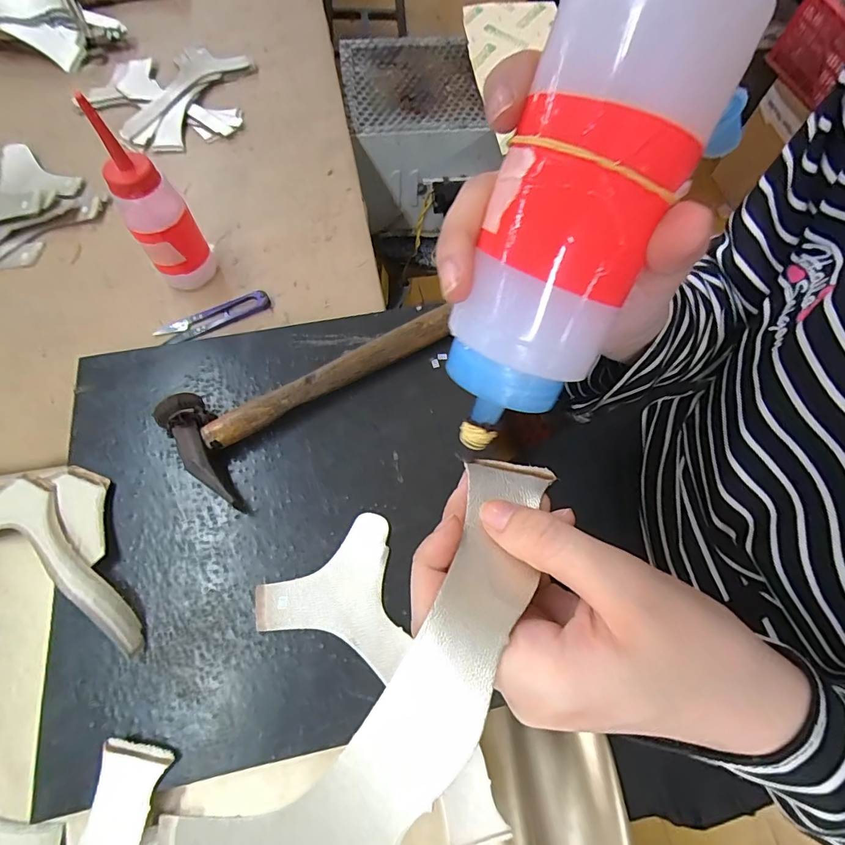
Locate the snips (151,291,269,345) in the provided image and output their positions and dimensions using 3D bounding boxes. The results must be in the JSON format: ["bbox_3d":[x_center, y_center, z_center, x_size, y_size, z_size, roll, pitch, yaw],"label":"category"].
[{"bbox_3d":[-0.189,-0.096,0.408,0.100,0.009,0.024,-24,68,-14],"label":"snips"}]

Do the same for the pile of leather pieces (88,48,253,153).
[{"bbox_3d":[-0.294,-0.395,0.544,0.186,0.016,0.176,-20,67,-13],"label":"pile of leather pieces"}]

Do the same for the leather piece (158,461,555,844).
[{"bbox_3d":[-0.003,0.086,0.143,0.082,0.034,0.179,29,69,10],"label":"leather piece"}]

